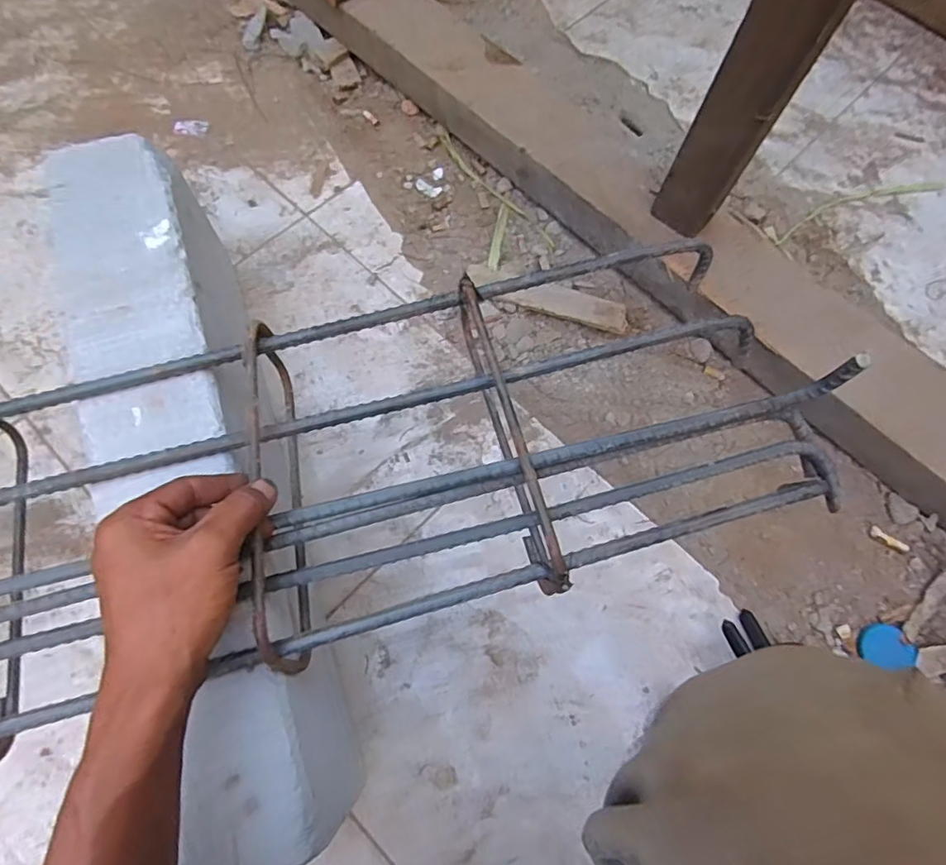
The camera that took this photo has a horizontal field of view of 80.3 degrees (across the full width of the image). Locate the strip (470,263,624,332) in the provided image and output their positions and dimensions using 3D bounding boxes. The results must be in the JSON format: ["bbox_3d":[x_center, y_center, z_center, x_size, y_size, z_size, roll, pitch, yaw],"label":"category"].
[{"bbox_3d":[0.092,-0.168,0.695,0.204,0.016,0.040,18,79,3],"label":"strip"}]

